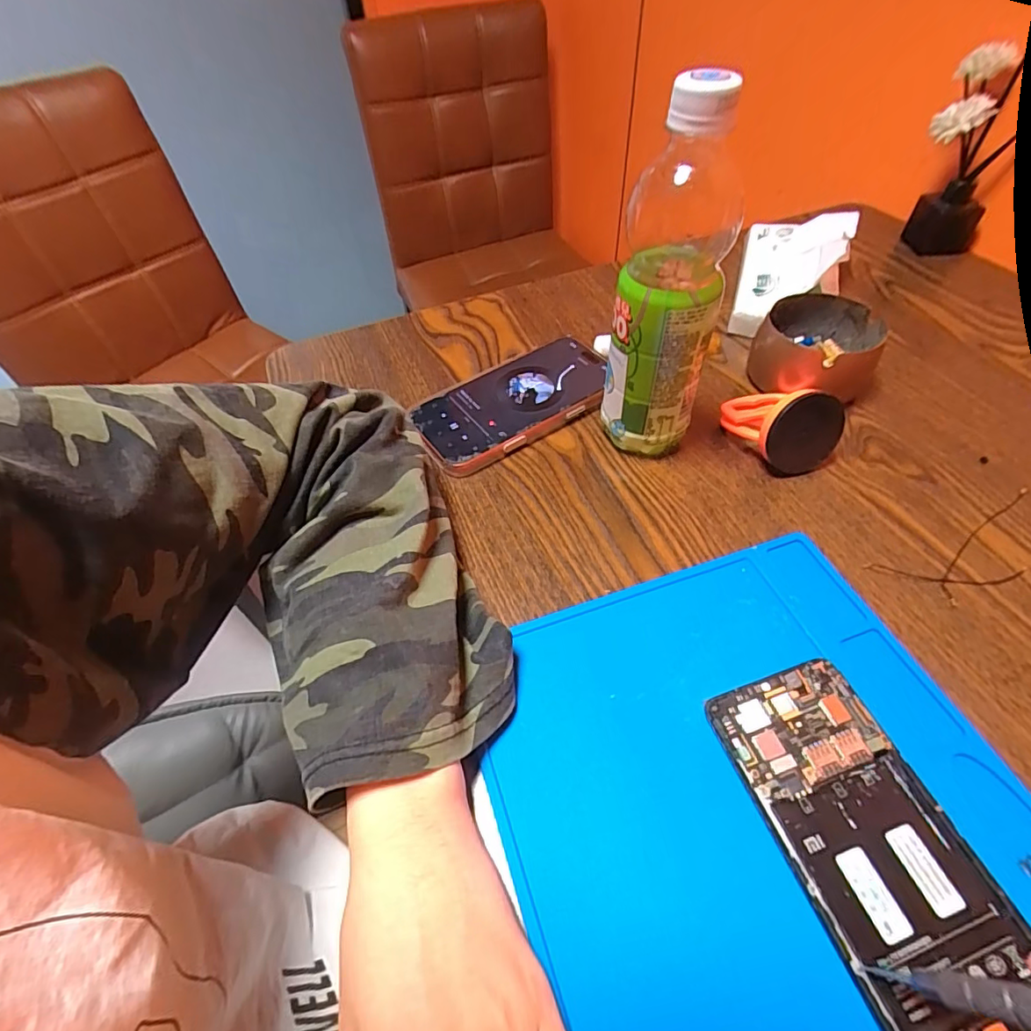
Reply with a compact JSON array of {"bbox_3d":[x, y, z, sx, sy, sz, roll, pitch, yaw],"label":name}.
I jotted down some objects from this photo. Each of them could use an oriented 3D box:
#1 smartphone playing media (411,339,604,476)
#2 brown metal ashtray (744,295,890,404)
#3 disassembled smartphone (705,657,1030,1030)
[{"bbox_3d":[0.002,-0.088,0.412,0.160,0.017,0.080,-28,55,-19],"label":"smartphone playing media"},{"bbox_3d":[0.231,-0.126,0.409,0.083,0.050,0.089,-2,51,2],"label":"brown metal ashtray"},{"bbox_3d":[0.151,0.138,0.227,0.072,0.009,0.144,-16,52,-10],"label":"disassembled smartphone"}]

